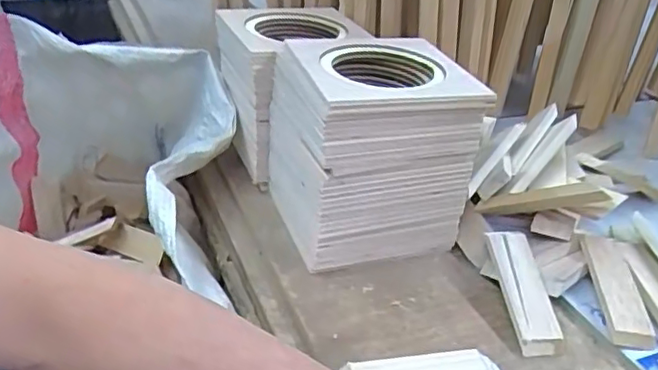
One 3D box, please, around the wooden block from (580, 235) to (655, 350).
[{"bbox_3d":[0.204,0.070,0.431,0.029,0.012,0.097,2,44,0],"label":"wooden block"}]

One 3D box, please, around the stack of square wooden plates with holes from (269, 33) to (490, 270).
[{"bbox_3d":[0.031,-0.026,0.486,0.128,0.148,0.136,-8,32,-18],"label":"stack of square wooden plates with holes"}]

